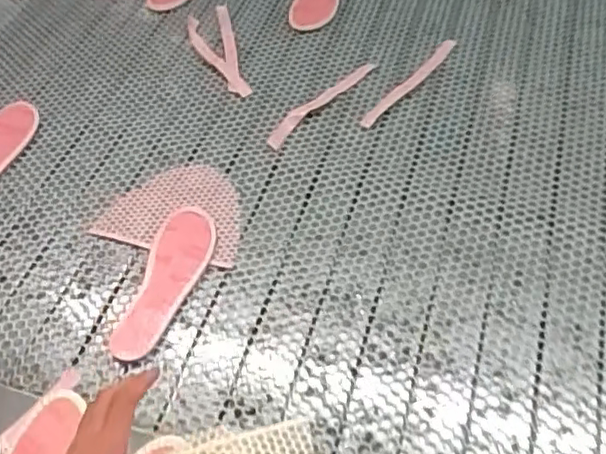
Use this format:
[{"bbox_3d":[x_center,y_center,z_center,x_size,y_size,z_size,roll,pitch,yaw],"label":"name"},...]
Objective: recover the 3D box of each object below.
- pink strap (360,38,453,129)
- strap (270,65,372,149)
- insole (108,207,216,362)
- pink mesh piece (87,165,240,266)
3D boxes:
[{"bbox_3d":[0.172,-0.235,1.013,0.025,0.014,0.241,34,64,24],"label":"pink strap"},{"bbox_3d":[0.029,-0.203,1.010,0.042,0.007,0.239,36,64,28],"label":"strap"},{"bbox_3d":[-0.176,0.068,0.822,0.083,0.011,0.235,9,55,12],"label":"insole"},{"bbox_3d":[-0.176,-0.029,0.906,0.219,0.009,0.160,13,55,15],"label":"pink mesh piece"}]

